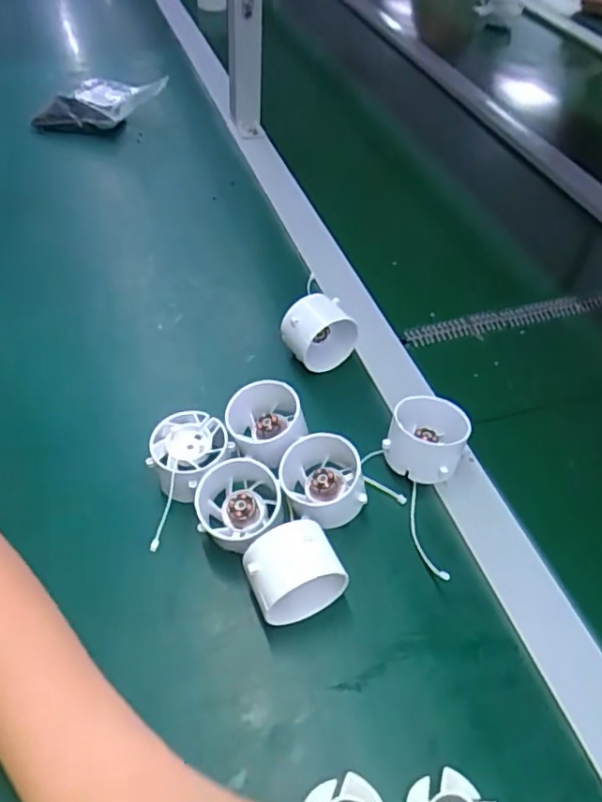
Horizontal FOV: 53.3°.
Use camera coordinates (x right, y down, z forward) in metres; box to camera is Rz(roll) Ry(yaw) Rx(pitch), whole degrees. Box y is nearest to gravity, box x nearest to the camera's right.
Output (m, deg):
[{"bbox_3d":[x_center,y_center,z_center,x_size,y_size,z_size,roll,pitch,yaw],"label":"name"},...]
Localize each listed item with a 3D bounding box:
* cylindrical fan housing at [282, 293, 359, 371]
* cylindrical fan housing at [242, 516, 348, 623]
[{"bbox_3d":[0.014,-0.049,0.462,0.048,0.059,0.032,-24,57,-22],"label":"cylindrical fan housing"},{"bbox_3d":[-0.005,0.097,0.335,0.049,0.048,0.041,-23,56,-18],"label":"cylindrical fan housing"}]

